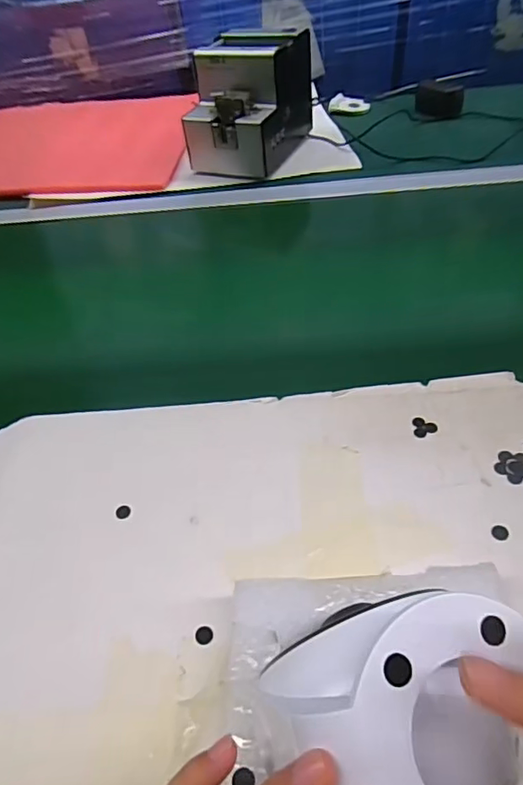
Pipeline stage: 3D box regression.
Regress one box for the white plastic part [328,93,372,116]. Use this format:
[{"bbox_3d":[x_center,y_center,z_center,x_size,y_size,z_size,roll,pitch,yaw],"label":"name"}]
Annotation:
[{"bbox_3d":[0.155,-0.506,0.917,0.070,0.029,0.031,0,46,7],"label":"white plastic part"}]

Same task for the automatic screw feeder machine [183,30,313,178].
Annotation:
[{"bbox_3d":[-0.014,-0.425,0.756,0.125,0.135,0.191,18,50,23],"label":"automatic screw feeder machine"}]

